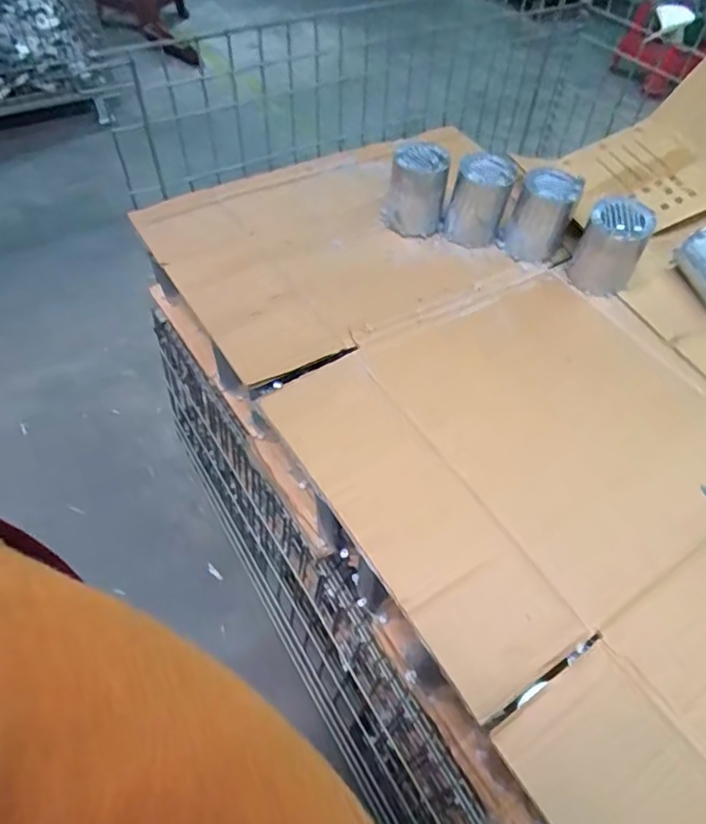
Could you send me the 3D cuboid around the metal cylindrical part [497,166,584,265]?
[{"bbox_3d":[0.295,-0.314,0.889,0.096,0.118,0.091,1,52,-2],"label":"metal cylindrical part"}]

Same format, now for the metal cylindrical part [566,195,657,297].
[{"bbox_3d":[0.377,-0.238,0.834,0.086,0.128,0.094,1,52,-2],"label":"metal cylindrical part"}]

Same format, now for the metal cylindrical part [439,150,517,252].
[{"bbox_3d":[0.200,-0.337,0.904,0.092,0.113,0.104,12,53,8],"label":"metal cylindrical part"}]

